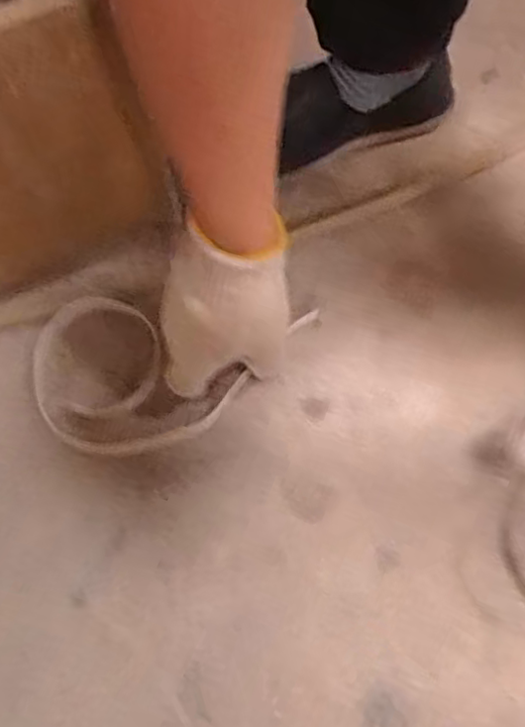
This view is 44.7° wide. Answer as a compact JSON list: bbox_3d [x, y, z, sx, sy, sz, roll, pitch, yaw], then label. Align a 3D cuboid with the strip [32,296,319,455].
[{"bbox_3d":[-0.079,0.010,0.517,0.215,0.020,0.131,6,68,5],"label":"strip"}]

